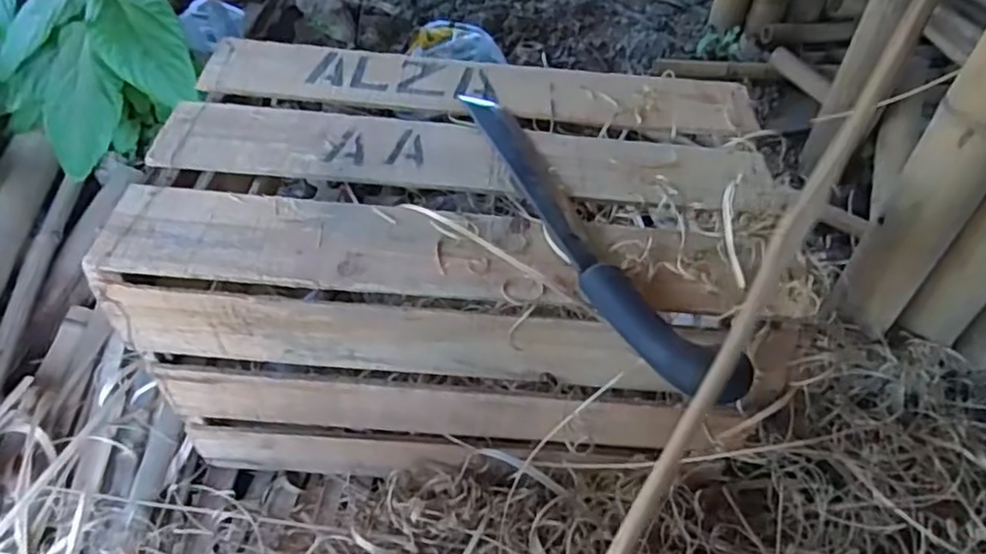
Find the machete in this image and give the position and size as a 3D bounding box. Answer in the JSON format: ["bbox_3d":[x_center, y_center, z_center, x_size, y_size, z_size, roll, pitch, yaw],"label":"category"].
[{"bbox_3d":[0.067,-0.048,0.566,0.056,0.030,0.411,-19,53,-20],"label":"machete"}]

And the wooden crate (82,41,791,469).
[{"bbox_3d":[-0.037,-0.013,0.733,0.565,0.319,0.353,6,48,1],"label":"wooden crate"}]

